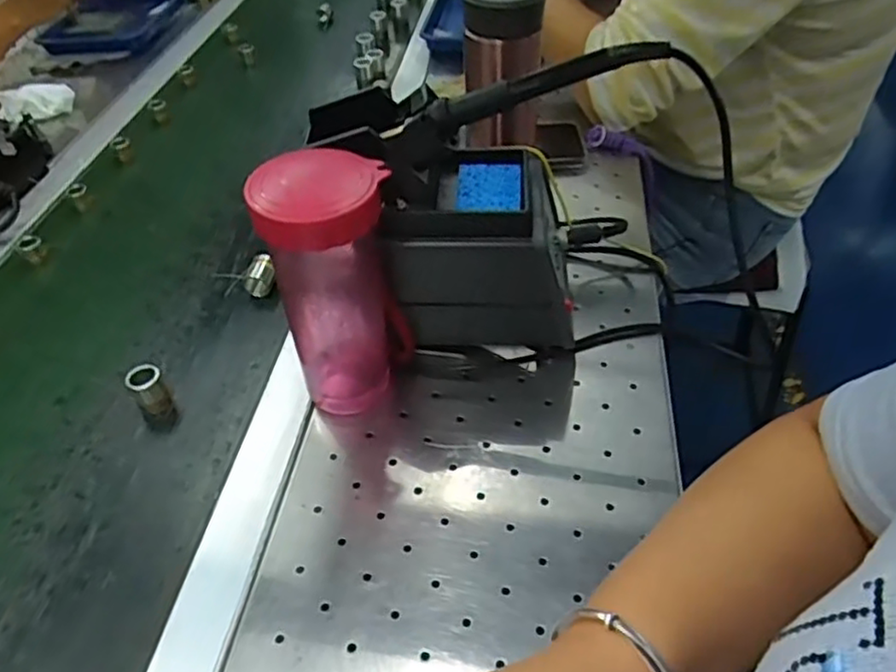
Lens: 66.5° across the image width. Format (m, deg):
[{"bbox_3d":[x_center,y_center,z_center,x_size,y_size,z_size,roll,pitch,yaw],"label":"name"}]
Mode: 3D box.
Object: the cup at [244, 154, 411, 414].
[{"bbox_3d":[-0.065,-0.023,0.435,0.076,0.183,0.070,-2,44,2],"label":"cup"}]

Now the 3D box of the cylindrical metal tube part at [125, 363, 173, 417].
[{"bbox_3d":[-0.209,0.038,0.481,0.021,0.034,0.019,-29,49,-23],"label":"cylindrical metal tube part"}]

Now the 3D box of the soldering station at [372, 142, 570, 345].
[{"bbox_3d":[0.023,-0.061,0.490,0.123,0.130,0.090,0,44,4],"label":"soldering station"}]

